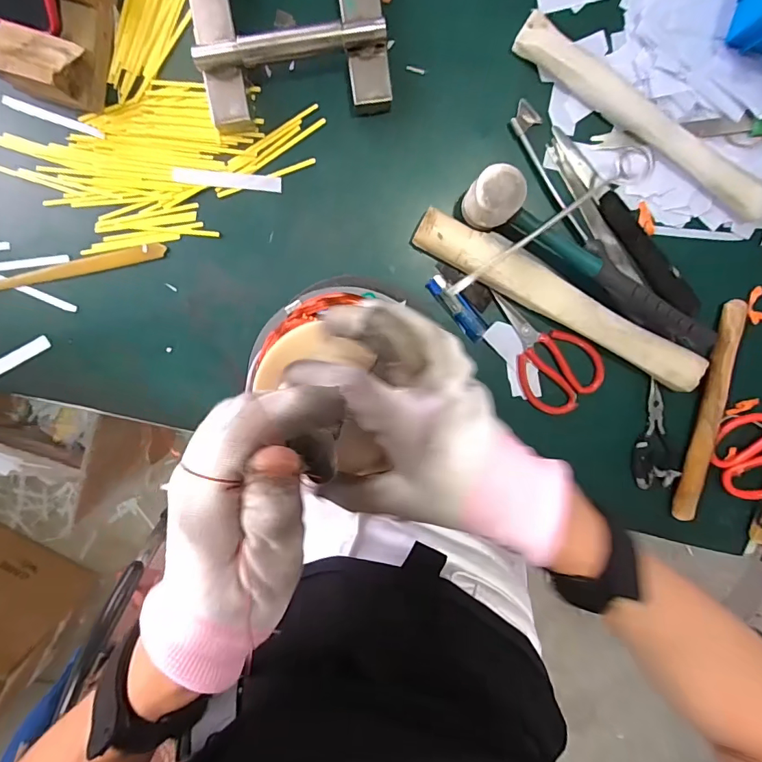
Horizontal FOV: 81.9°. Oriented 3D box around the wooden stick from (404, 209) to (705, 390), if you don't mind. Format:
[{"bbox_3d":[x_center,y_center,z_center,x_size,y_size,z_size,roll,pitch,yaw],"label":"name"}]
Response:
[{"bbox_3d":[0.188,-0.085,0.463,0.327,0.032,0.049,27,99,-4],"label":"wooden stick"}]

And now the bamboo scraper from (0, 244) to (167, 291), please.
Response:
[{"bbox_3d":[-0.338,-0.122,0.479,0.206,0.007,0.019,-12,99,3],"label":"bamboo scraper"}]

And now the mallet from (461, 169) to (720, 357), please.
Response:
[{"bbox_3d":[0.218,-0.109,0.438,0.304,0.070,0.044,30,99,-4],"label":"mallet"}]

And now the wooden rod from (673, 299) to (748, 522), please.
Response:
[{"bbox_3d":[0.365,0.039,0.489,0.025,0.023,0.249,5,100,0],"label":"wooden rod"}]

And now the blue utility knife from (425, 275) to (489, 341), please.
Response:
[{"bbox_3d":[0.083,-0.080,0.477,0.024,0.011,0.082,-39,97,7],"label":"blue utility knife"}]

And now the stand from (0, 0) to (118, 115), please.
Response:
[{"bbox_3d":[-0.298,-0.372,0.401,0.082,0.066,0.205,16,100,-2],"label":"stand"}]

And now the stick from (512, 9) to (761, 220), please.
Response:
[{"bbox_3d":[0.265,-0.254,0.430,0.305,0.032,0.031,34,99,-5],"label":"stick"}]

